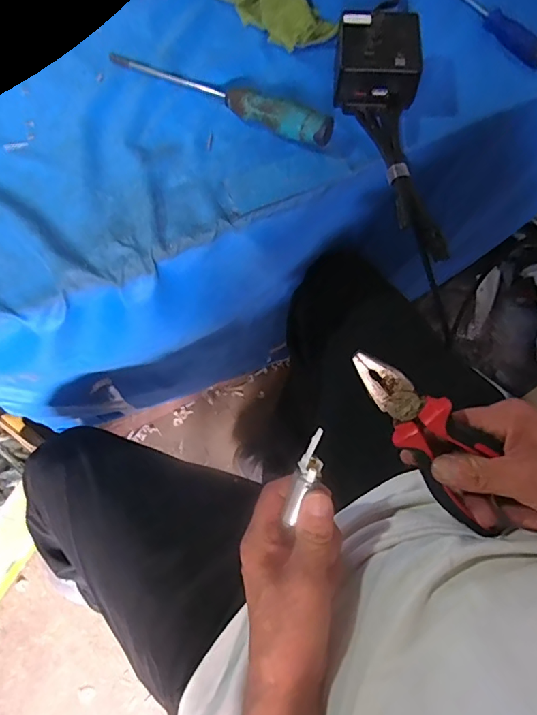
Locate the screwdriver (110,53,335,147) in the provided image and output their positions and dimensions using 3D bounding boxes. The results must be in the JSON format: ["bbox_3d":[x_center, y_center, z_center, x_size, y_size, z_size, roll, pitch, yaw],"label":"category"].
[{"bbox_3d":[-0.053,-0.257,0.445,0.250,0.032,0.026,28,73,9],"label":"screwdriver"}]

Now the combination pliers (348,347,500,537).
[{"bbox_3d":[0.111,0.051,0.306,0.043,0.025,0.143,-39,93,-13],"label":"combination pliers"}]

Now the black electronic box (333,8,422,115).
[{"bbox_3d":[0.102,-0.281,0.443,0.075,0.046,0.084,4,70,1],"label":"black electronic box"}]

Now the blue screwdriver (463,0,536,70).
[{"bbox_3d":[0.235,-0.352,0.483,0.022,0.014,0.167,-32,73,-11],"label":"blue screwdriver"}]

